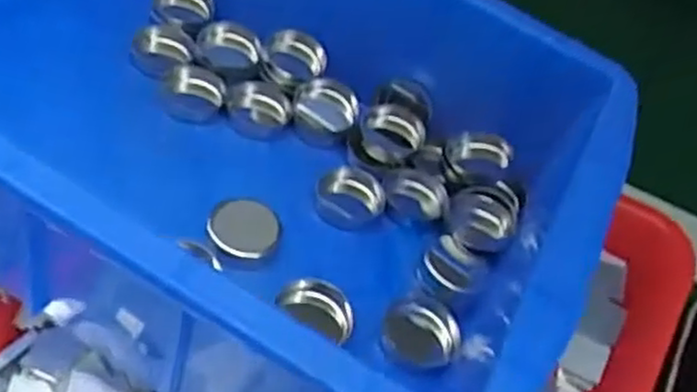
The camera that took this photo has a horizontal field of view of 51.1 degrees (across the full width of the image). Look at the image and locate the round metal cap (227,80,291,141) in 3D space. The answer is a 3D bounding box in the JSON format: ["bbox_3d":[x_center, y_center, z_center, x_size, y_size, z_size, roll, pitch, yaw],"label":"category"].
[{"bbox_3d":[-0.042,-0.041,0.345,0.029,0.006,0.035,4,58,-15],"label":"round metal cap"}]

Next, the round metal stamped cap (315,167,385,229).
[{"bbox_3d":[-0.001,0.002,0.323,0.028,0.009,0.031,34,56,22],"label":"round metal stamped cap"}]

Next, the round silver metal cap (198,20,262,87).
[{"bbox_3d":[-0.058,-0.070,0.358,0.029,0.013,0.033,-5,51,-7],"label":"round silver metal cap"}]

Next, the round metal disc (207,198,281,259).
[{"bbox_3d":[-0.042,0.013,0.295,0.028,0.004,0.028,10,51,-13],"label":"round metal disc"}]

